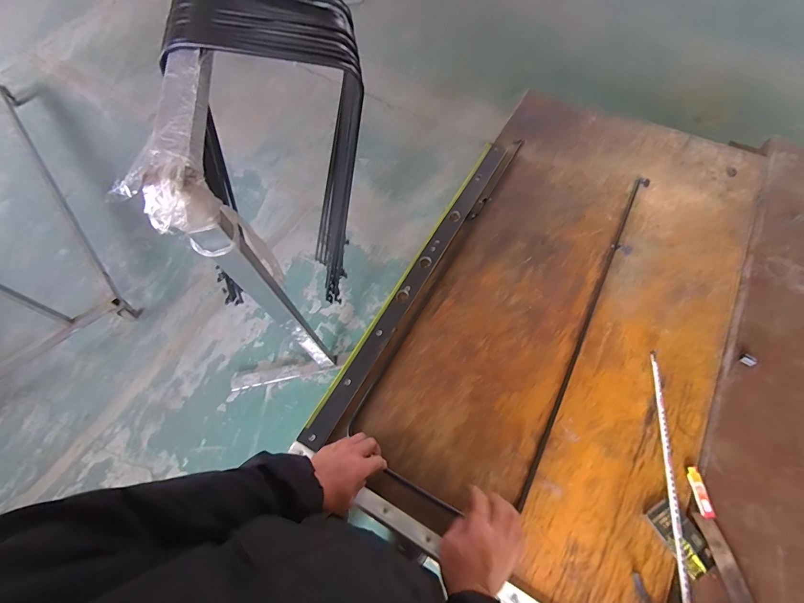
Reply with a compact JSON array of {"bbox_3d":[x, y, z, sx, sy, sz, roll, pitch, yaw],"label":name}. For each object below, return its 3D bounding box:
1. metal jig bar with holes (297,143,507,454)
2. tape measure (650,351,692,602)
[{"bbox_3d":[0.043,-0.070,0.851,0.053,0.014,0.849,26,67,13],"label":"metal jig bar with holes"},{"bbox_3d":[0.451,0.322,0.625,0.057,0.039,0.488,14,65,8],"label":"tape measure"}]

